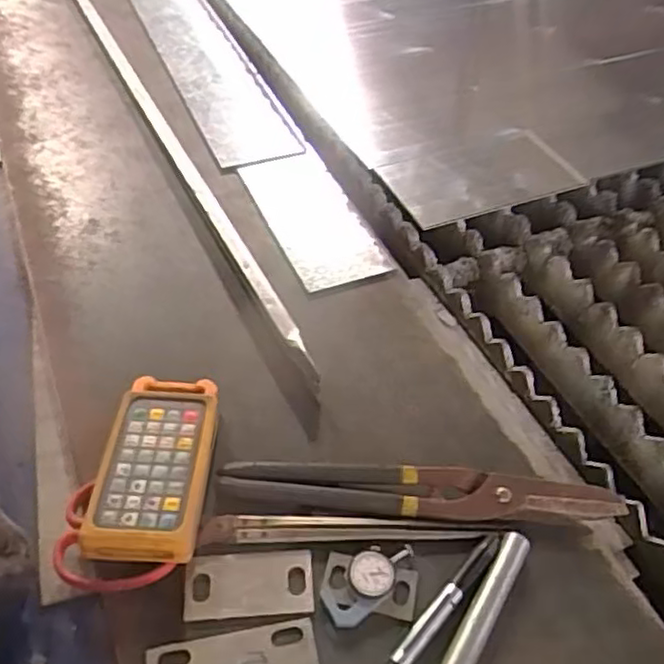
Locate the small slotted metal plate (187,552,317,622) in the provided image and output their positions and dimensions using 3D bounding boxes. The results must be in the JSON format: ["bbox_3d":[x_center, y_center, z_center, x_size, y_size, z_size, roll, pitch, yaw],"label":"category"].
[{"bbox_3d":[-0.065,0.198,0.537,0.099,0.004,0.050,-2,47,-5],"label":"small slotted metal plate"}]

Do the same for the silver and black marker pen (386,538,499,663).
[{"bbox_3d":[0.088,0.211,0.530,0.018,0.012,0.138,34,53,26],"label":"silver and black marker pen"}]

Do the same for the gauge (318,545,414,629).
[{"bbox_3d":[0.031,0.197,0.547,0.087,0.014,0.039,-32,56,-29],"label":"gauge"}]

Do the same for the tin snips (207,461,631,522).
[{"bbox_3d":[0.075,0.140,0.592,0.335,0.022,0.042,4,46,0],"label":"tin snips"}]

